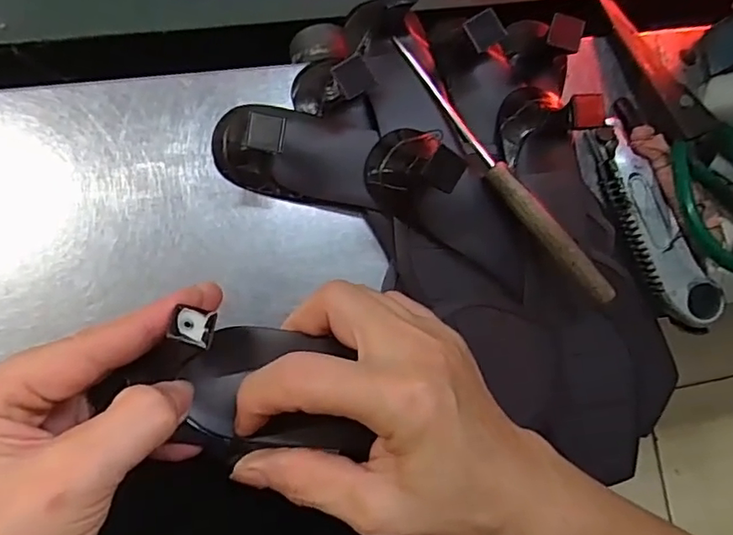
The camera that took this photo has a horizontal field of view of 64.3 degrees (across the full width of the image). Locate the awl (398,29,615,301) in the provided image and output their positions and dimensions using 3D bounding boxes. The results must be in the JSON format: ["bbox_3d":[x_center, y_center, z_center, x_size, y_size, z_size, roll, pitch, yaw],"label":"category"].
[{"bbox_3d":[0.078,-0.058,0.345,0.015,0.016,0.194,-36,82,-8],"label":"awl"}]

